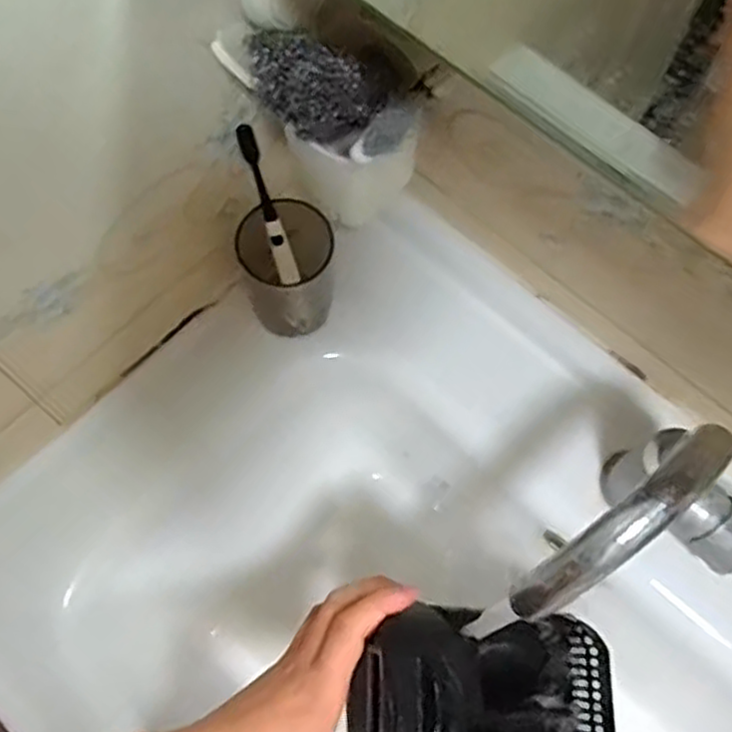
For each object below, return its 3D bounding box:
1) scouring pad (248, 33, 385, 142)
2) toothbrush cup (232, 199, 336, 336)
[{"bbox_3d":[-0.030,-0.158,0.423,0.062,0.054,0.048,-14,69,-7],"label":"scouring pad"},{"bbox_3d":[-0.058,-0.071,0.584,0.069,0.119,0.059,-14,69,-7],"label":"toothbrush cup"}]

